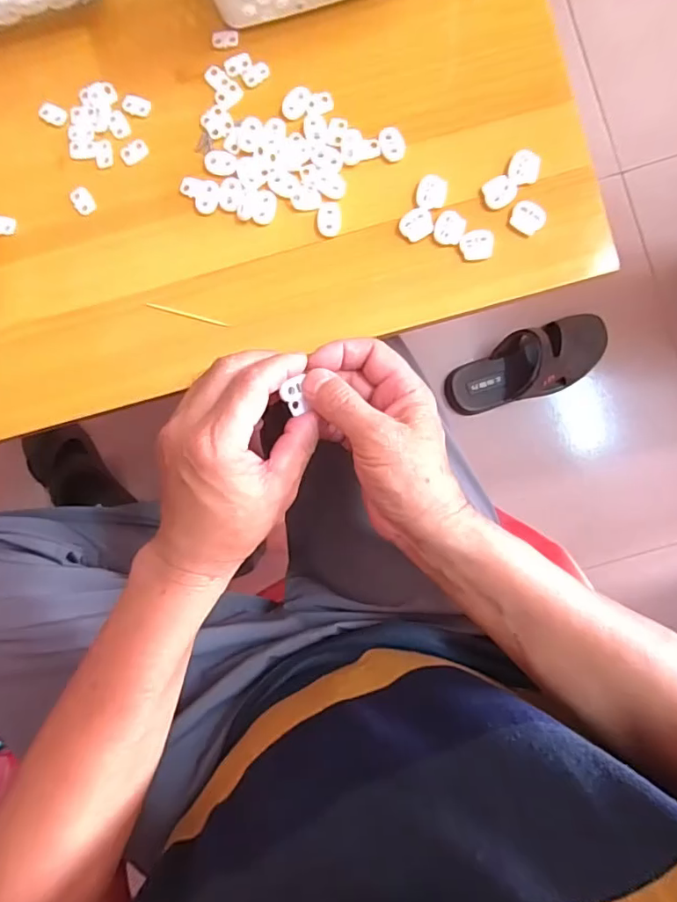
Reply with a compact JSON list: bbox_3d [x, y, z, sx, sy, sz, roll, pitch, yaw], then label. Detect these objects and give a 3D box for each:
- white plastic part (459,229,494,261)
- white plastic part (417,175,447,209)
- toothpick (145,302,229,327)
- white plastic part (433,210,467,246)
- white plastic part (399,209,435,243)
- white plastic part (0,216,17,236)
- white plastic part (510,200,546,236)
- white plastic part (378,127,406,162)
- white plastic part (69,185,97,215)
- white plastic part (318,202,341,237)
[{"bbox_3d":[0.095,-0.141,0.360,0.022,0.004,0.020,-4,89,2],"label":"white plastic part"},{"bbox_3d":[0.064,-0.178,0.362,0.019,0.004,0.022,9,89,2],"label":"white plastic part"},{"bbox_3d":[-0.107,-0.097,0.371,0.056,0.005,0.004,14,90,2],"label":"toothpick"},{"bbox_3d":[0.075,-0.153,0.360,0.021,0.004,0.021,0,89,2],"label":"white plastic part"},{"bbox_3d":[0.054,-0.156,0.360,0.022,0.004,0.020,-29,88,1],"label":"white plastic part"},{"bbox_3d":[-0.240,-0.161,0.374,0.017,0.005,0.014,11,89,2],"label":"white plastic part"},{"bbox_3d":[0.129,-0.159,0.356,0.022,0.004,0.018,29,90,2],"label":"white plastic part"},{"bbox_3d":[0.037,-0.212,0.363,0.016,0.004,0.023,-18,88,2],"label":"white plastic part"},{"bbox_3d":[-0.183,-0.179,0.375,0.015,0.004,0.020,-39,88,1],"label":"white plastic part"},{"bbox_3d":[-0.006,-0.161,0.363,0.016,0.004,0.024,3,89,2],"label":"white plastic part"}]

